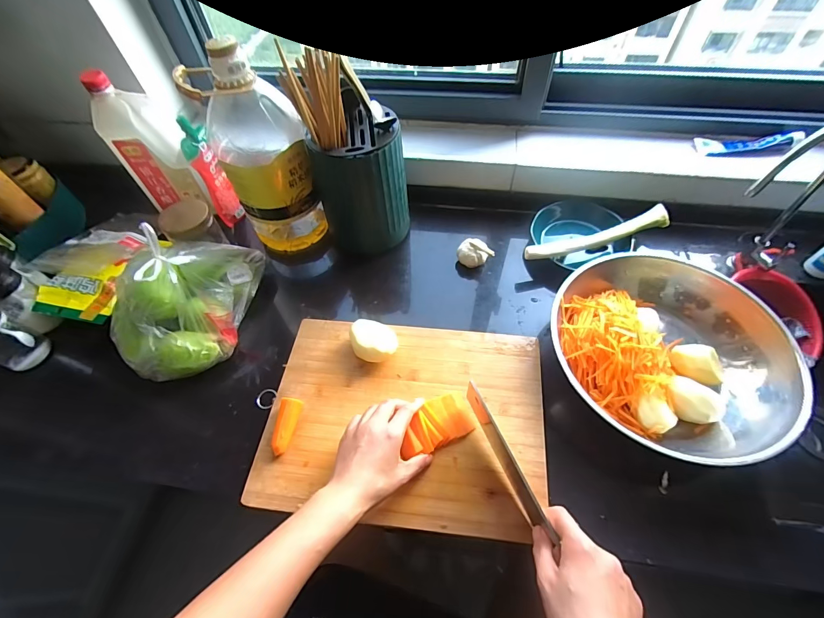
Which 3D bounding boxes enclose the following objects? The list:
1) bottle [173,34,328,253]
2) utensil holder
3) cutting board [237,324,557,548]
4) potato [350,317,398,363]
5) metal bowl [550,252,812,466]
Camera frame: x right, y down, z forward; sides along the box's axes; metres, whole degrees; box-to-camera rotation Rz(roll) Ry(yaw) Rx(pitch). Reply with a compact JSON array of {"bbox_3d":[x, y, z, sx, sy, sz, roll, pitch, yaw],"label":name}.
[{"bbox_3d":[-0.238,-0.243,0.613,0.131,0.308,0.120,-27,59,-14],"label":"bottle"},{"bbox_3d":[-0.084,-0.210,0.640,0.151,0.192,0.130,-14,57,-6],"label":"utensil holder"},{"bbox_3d":[-0.010,0.139,0.512,0.367,0.024,0.269,4,57,6],"label":"cutting board"},{"bbox_3d":[-0.059,0.049,0.558,0.057,0.038,0.073,-40,63,-21],"label":"potato"},{"bbox_3d":[0.353,0.056,0.531,0.305,0.073,0.291,33,64,22],"label":"metal bowl"}]

